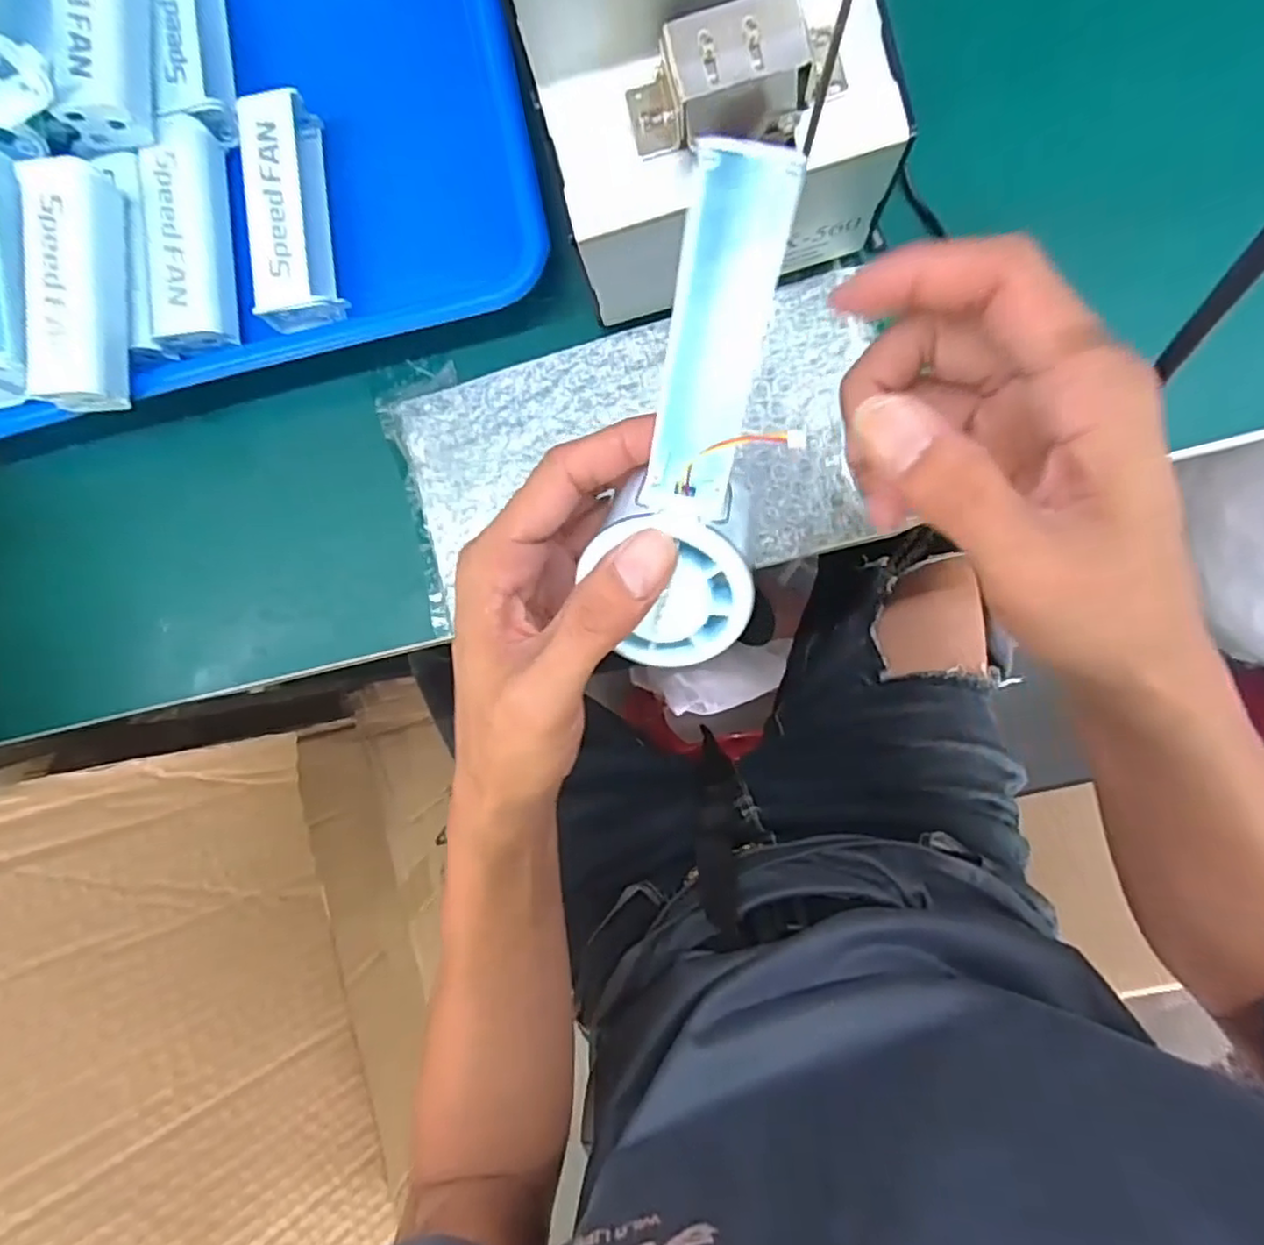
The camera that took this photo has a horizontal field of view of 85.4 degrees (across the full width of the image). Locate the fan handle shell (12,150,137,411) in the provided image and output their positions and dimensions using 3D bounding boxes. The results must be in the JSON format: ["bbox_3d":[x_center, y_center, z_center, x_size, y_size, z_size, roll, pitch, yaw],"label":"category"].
[{"bbox_3d":[-0.248,-0.150,0.310,0.031,0.031,0.105,-2,89,6],"label":"fan handle shell"}]

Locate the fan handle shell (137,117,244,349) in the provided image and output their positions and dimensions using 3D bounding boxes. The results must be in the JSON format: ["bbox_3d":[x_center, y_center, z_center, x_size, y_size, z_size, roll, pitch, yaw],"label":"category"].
[{"bbox_3d":[-0.213,-0.183,0.329,0.033,0.021,0.100,-3,89,6],"label":"fan handle shell"}]

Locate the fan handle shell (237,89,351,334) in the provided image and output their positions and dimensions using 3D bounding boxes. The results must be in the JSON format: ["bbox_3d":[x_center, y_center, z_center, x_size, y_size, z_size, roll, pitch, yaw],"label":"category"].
[{"bbox_3d":[-0.161,-0.194,0.325,0.034,0.024,0.100,-5,88,6],"label":"fan handle shell"}]

